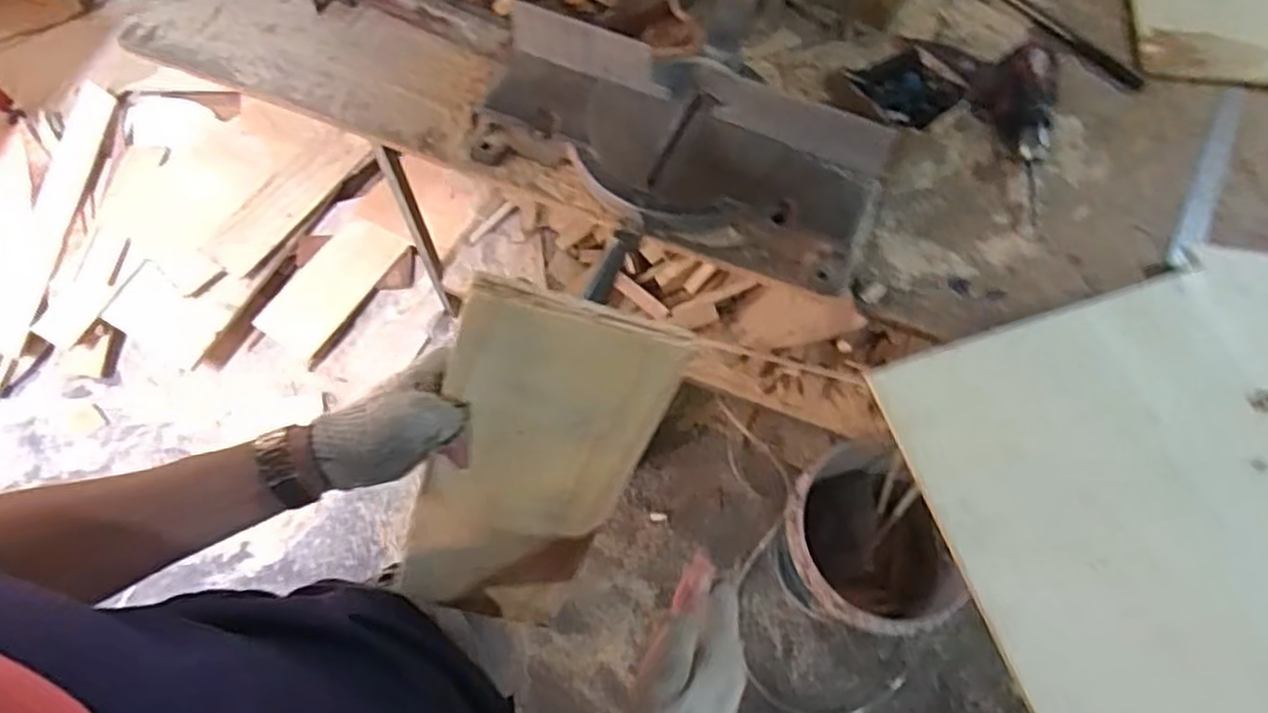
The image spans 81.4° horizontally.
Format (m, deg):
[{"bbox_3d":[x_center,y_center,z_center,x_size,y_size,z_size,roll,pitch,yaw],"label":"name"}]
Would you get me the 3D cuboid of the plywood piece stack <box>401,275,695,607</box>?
[{"bbox_3d":[-0.075,0.088,0.524,0.138,0.317,0.009,15,38,-10],"label":"plywood piece stack"}]

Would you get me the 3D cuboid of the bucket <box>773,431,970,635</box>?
[{"bbox_3d":[0.378,0.333,1.287,0.260,0.291,0.294,-24,69,-10],"label":"bucket"}]

